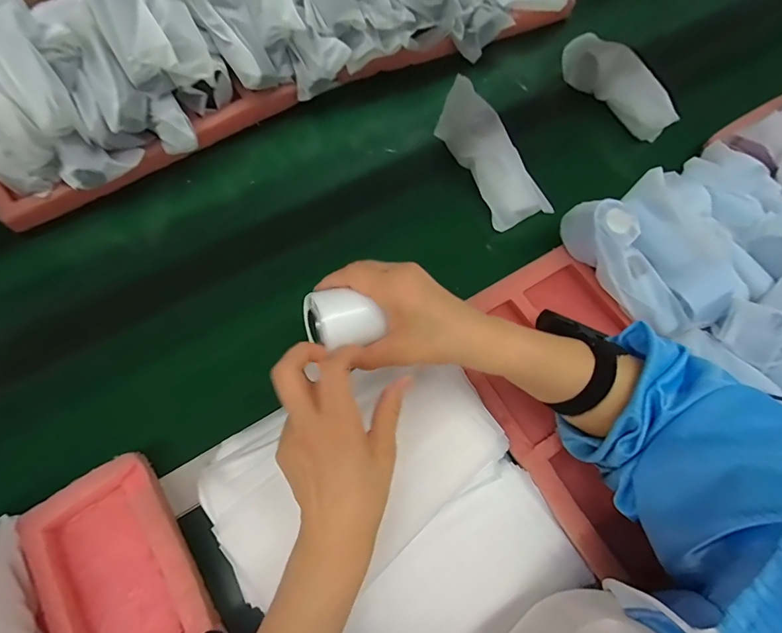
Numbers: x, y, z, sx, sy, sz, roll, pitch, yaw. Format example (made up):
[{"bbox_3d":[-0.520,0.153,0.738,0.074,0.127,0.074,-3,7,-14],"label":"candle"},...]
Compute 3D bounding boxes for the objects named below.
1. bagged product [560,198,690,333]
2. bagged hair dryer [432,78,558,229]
[{"bbox_3d":[0.254,-0.057,0.436,0.053,0.051,0.159,-20,68,-9],"label":"bagged product"},{"bbox_3d":[0.131,-0.213,0.523,0.077,0.062,0.189,-23,68,-10],"label":"bagged hair dryer"}]

